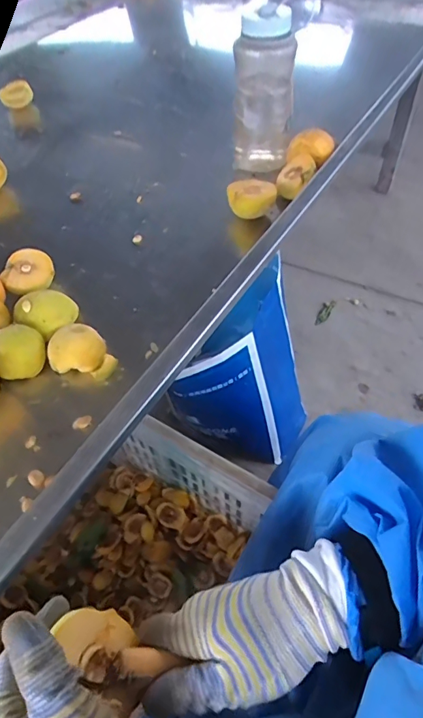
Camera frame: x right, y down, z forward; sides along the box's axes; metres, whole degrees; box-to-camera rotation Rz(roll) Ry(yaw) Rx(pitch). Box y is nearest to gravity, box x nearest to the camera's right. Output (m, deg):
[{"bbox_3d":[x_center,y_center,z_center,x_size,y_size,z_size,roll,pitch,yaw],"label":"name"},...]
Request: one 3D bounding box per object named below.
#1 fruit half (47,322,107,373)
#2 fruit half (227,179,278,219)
[{"bbox_3d":[-0.145,-0.012,0.485,0.060,0.037,0.047,-3,52,2],"label":"fruit half"},{"bbox_3d":[0.055,-0.221,0.614,0.068,0.039,0.045,1,52,5],"label":"fruit half"}]

